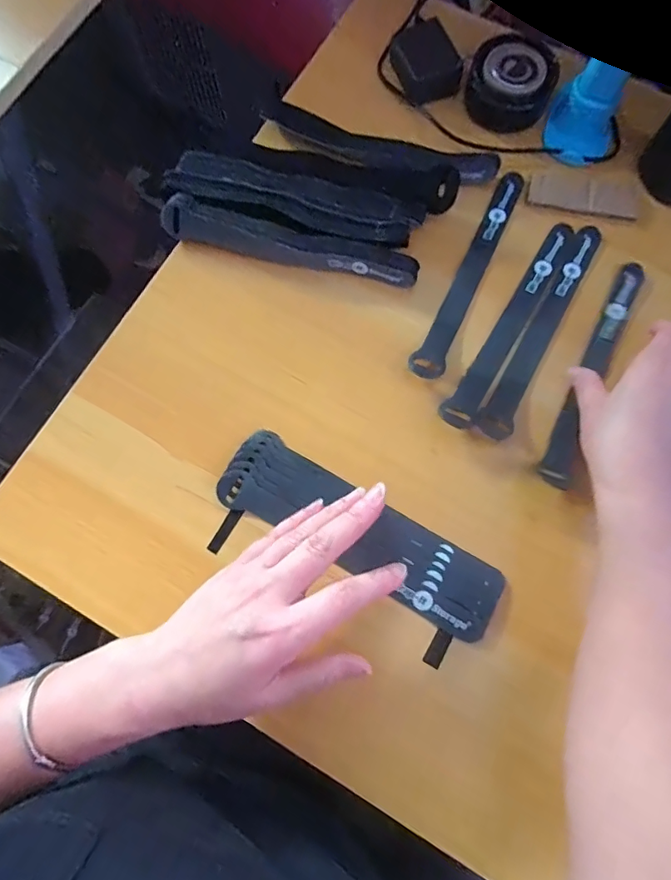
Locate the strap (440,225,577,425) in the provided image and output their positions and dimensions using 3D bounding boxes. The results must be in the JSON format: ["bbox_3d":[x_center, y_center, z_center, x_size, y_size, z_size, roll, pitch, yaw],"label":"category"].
[{"bbox_3d":[0.134,-0.091,0.366,0.023,0.015,0.198,32,76,8],"label":"strap"}]

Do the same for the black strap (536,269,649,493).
[{"bbox_3d":[0.194,-0.054,0.368,0.021,0.006,0.202,22,71,18],"label":"black strap"}]

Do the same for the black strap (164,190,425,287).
[{"bbox_3d":[-0.036,-0.147,0.374,0.195,0.020,0.028,15,75,4],"label":"black strap"}]

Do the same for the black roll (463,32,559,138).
[{"bbox_3d":[0.150,-0.306,0.418,0.070,0.027,0.068,22,75,5],"label":"black roll"}]

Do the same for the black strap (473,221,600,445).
[{"bbox_3d":[0.158,-0.087,0.369,0.022,0.010,0.199,31,75,7],"label":"black strap"}]

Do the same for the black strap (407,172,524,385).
[{"bbox_3d":[0.107,-0.133,0.379,0.023,0.013,0.202,26,76,6],"label":"black strap"}]

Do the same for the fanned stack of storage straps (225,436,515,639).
[{"bbox_3d":[0.017,0.064,0.335,0.199,0.012,0.054,29,76,7],"label":"fanned stack of storage straps"}]

